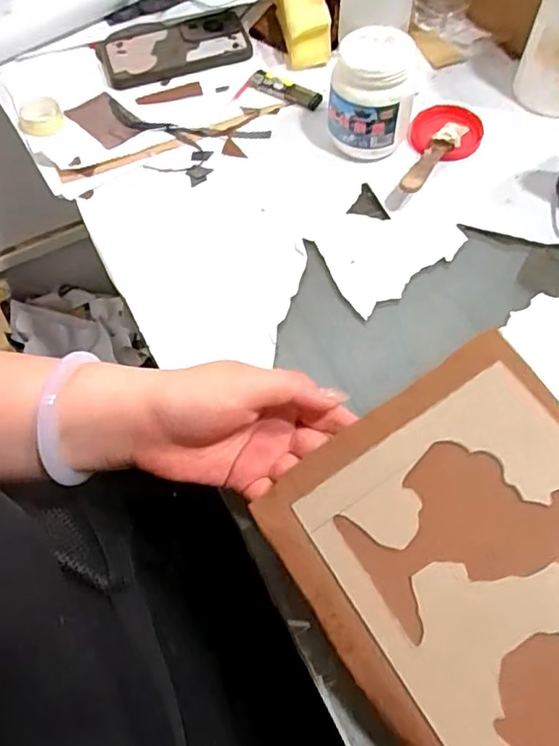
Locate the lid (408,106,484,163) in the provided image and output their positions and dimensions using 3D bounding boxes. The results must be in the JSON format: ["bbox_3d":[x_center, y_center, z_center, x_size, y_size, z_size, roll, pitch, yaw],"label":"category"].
[{"bbox_3d":[0.166,-0.239,0.567,0.074,0.014,0.062,-23,62,-9],"label":"lid"}]

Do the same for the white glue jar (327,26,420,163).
[{"bbox_3d":[0.086,-0.257,0.533,0.075,0.093,0.071,-2,61,3],"label":"white glue jar"}]

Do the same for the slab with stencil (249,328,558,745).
[{"bbox_3d":[0.117,0.113,0.299,0.175,0.008,0.226,-36,67,1],"label":"slab with stencil"}]

